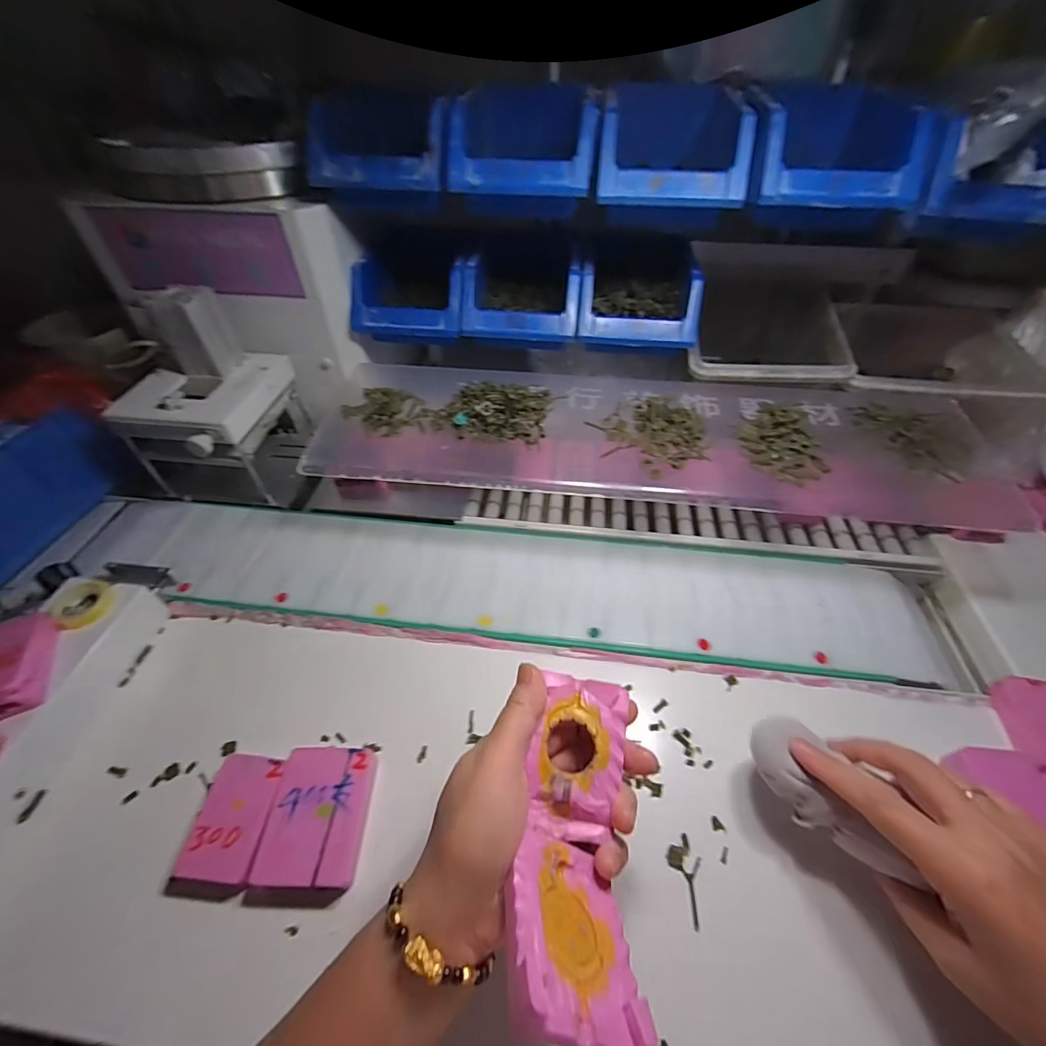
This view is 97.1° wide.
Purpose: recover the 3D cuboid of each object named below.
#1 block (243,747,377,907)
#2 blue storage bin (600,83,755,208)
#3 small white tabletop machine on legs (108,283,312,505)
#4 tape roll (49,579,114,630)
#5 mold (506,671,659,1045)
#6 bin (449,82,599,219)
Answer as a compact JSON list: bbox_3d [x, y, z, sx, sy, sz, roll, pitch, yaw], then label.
[{"bbox_3d":[-0.137,0.198,0.308,0.062,0.025,0.084,1,48,1],"label":"block"},{"bbox_3d":[0.137,-0.353,0.438,0.126,0.078,0.184,6,58,6],"label":"blue storage bin"},{"bbox_3d":[-0.329,-0.129,0.489,0.126,0.184,0.163,6,48,5],"label":"small white tabletop machine on legs"},{"bbox_3d":[-0.358,0.064,0.376,0.042,0.015,0.040,0,48,0],"label":"tape roll"},{"bbox_3d":[0.027,0.150,0.227,0.055,0.047,0.144,5,39,5],"label":"mold"},{"bbox_3d":[0.002,-0.371,0.449,0.125,0.071,0.188,2,48,1],"label":"bin"}]

